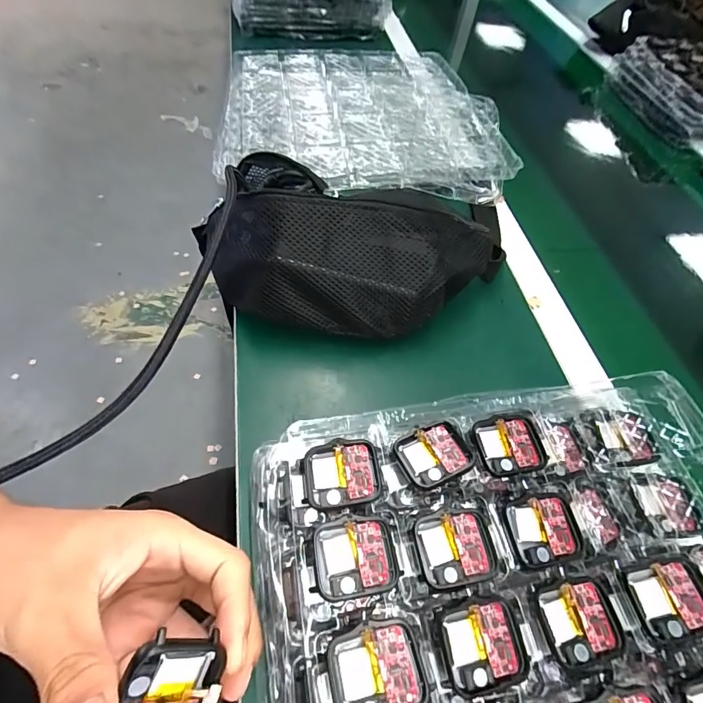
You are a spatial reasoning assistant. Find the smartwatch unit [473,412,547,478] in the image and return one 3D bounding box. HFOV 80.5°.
[{"bbox_3d":[0.104,0.060,0.271,0.047,0.006,0.038,-9,57,-14],"label":"smartwatch unit"}]

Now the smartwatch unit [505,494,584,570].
[{"bbox_3d":[0.113,0.104,0.243,0.042,0.005,0.036,-4,56,-11],"label":"smartwatch unit"}]

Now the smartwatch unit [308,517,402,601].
[{"bbox_3d":[0.002,0.108,0.219,0.044,0.006,0.037,-3,56,-10],"label":"smartwatch unit"}]

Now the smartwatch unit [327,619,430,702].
[{"bbox_3d":[0.012,0.150,0.193,0.043,0.006,0.038,-7,57,-13],"label":"smartwatch unit"}]

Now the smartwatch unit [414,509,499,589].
[{"bbox_3d":[0.059,0.109,0.231,0.042,0.005,0.036,-5,57,-12],"label":"smartwatch unit"}]

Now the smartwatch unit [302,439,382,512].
[{"bbox_3d":[-0.006,0.073,0.244,0.044,0.011,0.037,-3,56,-10],"label":"smartwatch unit"}]

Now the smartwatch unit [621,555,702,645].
[{"bbox_3d":[0.177,0.136,0.230,0.042,0.012,0.038,-3,56,-10],"label":"smartwatch unit"}]

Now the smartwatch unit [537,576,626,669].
[{"bbox_3d":[0.122,0.143,0.220,0.041,0.005,0.038,-7,57,-13],"label":"smartwatch unit"}]

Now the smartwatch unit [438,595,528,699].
[{"bbox_3d":[0.067,0.146,0.209,0.043,0.008,0.036,-7,57,-13],"label":"smartwatch unit"}]

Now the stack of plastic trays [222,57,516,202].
[{"bbox_3d":[0.016,-0.314,0.553,0.363,0.038,0.336,-1,56,-9],"label":"stack of plastic trays"}]

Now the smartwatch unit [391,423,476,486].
[{"bbox_3d":[0.052,0.063,0.257,0.041,0.009,0.036,-17,60,-18],"label":"smartwatch unit"}]

